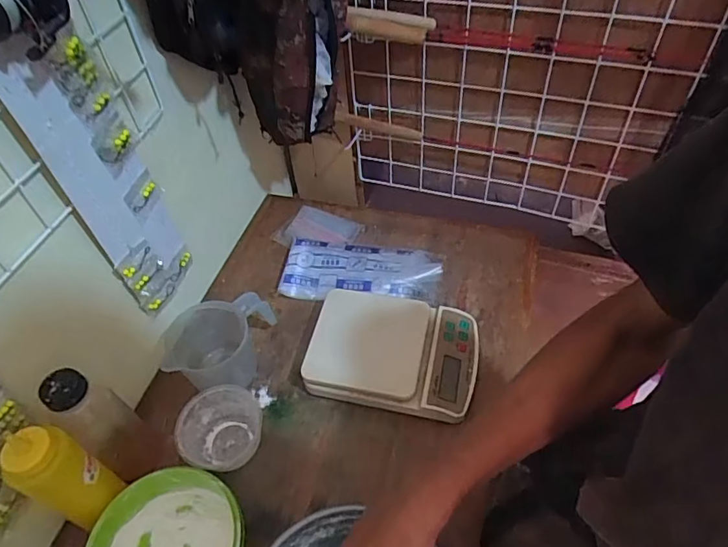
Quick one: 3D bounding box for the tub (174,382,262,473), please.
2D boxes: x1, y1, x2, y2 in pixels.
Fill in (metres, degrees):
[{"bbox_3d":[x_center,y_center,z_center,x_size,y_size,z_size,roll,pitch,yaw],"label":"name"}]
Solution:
[{"bbox_3d":[-0.174,0.191,0.624,0.095,0.059,0.087,-2,49,3],"label":"tub"}]

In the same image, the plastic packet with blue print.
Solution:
[{"bbox_3d":[-0.002,-0.006,0.782,0.238,0.028,0.103,6,50,10],"label":"plastic packet with blue print"}]

